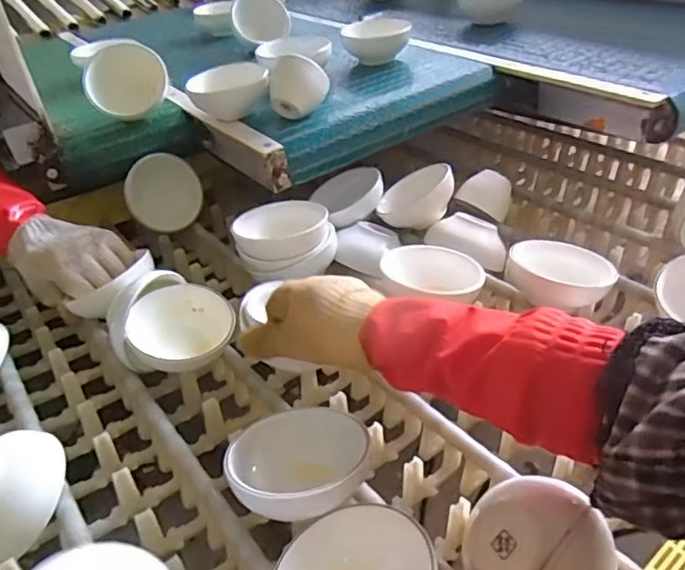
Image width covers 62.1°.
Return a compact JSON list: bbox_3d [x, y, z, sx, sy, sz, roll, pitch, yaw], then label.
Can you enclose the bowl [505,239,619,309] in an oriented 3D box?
[{"bbox_3d":[0.244,-0.004,0.649,0.113,0.058,0.111,19,30,20],"label":"bowl"}]

